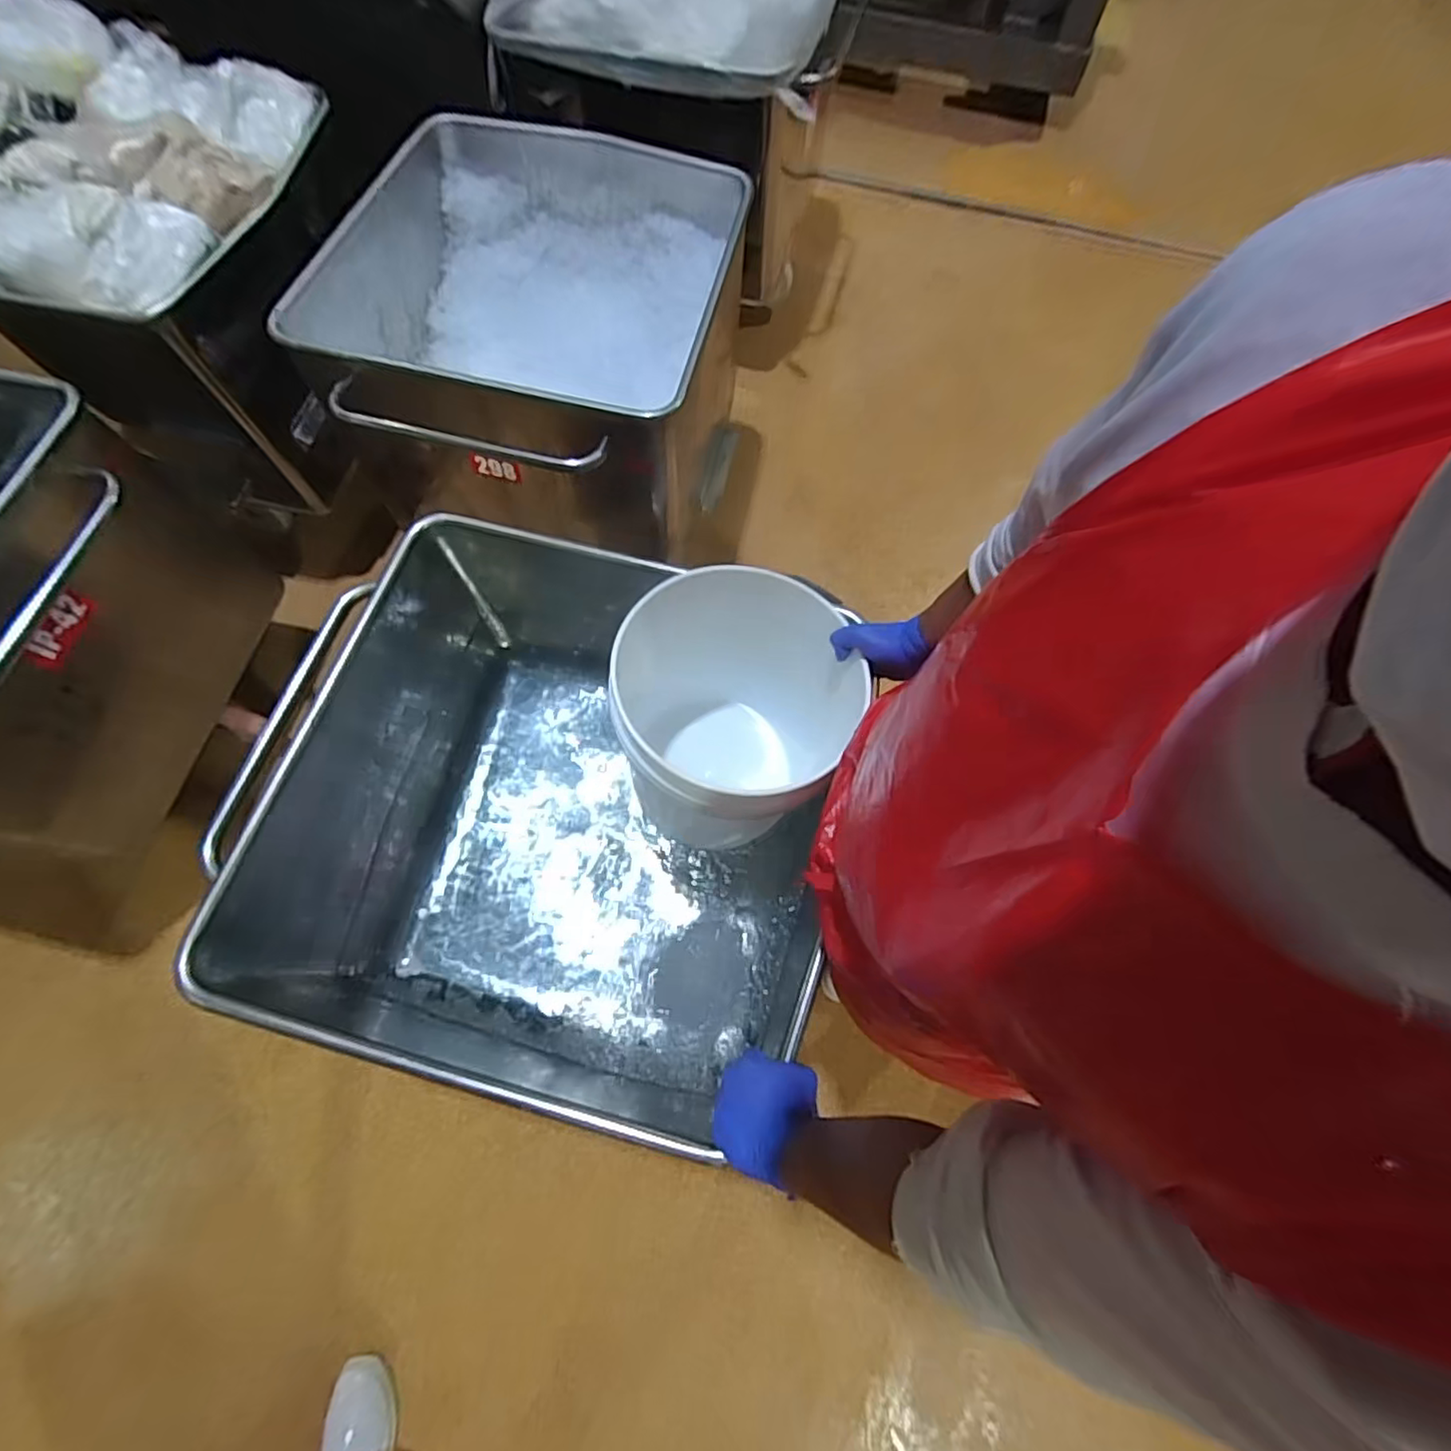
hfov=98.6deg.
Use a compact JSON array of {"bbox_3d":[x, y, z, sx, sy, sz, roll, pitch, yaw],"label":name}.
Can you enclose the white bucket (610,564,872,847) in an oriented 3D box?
[{"bbox_3d":[0.012,-0.006,0.826,0.276,0.320,0.296,36,71,11],"label":"white bucket"}]

